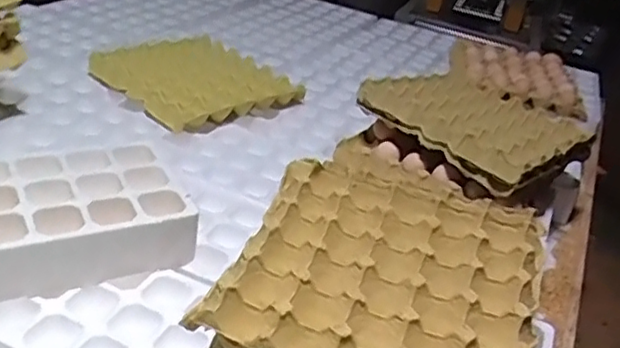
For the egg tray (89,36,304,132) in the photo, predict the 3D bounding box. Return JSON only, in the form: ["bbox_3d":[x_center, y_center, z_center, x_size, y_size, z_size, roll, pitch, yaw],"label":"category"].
[{"bbox_3d":[-0.220,-0.181,1.233,0.313,0.052,0.321,-16,39,-38],"label":"egg tray"}]

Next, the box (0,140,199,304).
[{"bbox_3d":[-0.300,0.054,0.745,0.297,0.079,0.190,-9,34,-29],"label":"box"}]

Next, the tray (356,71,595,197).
[{"bbox_3d":[0.265,-0.085,1.042,0.255,0.054,0.307,-20,42,-42],"label":"tray"}]

